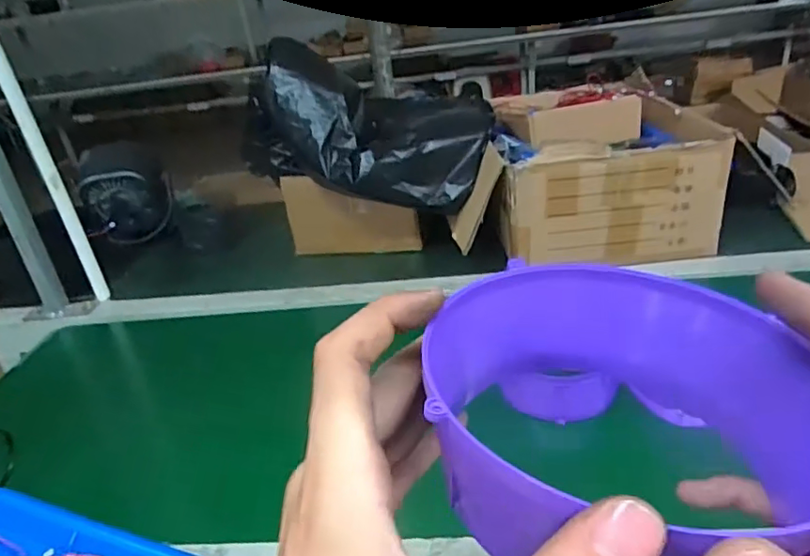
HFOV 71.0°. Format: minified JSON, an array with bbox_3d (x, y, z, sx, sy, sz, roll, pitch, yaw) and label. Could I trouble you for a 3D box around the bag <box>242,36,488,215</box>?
[{"bbox_3d":[-0.066,-0.202,0.836,0.351,0.186,0.153,19,32,2],"label":"bag"}]

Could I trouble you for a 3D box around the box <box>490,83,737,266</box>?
[{"bbox_3d":[0.296,-0.189,0.907,0.303,0.199,0.351,-4,28,8],"label":"box"}]

